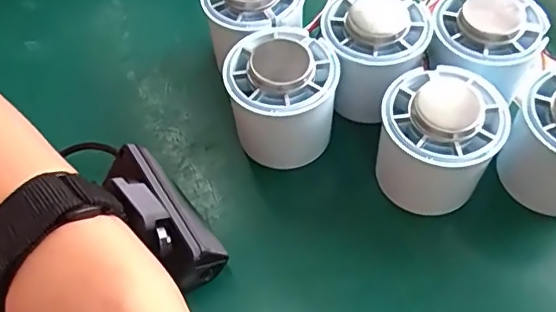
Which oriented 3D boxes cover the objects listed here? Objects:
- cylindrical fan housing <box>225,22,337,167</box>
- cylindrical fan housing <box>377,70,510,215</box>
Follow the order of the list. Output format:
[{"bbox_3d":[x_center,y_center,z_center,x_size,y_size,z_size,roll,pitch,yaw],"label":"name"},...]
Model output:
[{"bbox_3d":[0.002,-0.029,0.286,0.051,0.059,0.056,-1,57,2],"label":"cylindrical fan housing"},{"bbox_3d":[0.075,-0.005,0.266,0.052,0.060,0.052,-1,57,2],"label":"cylindrical fan housing"}]

